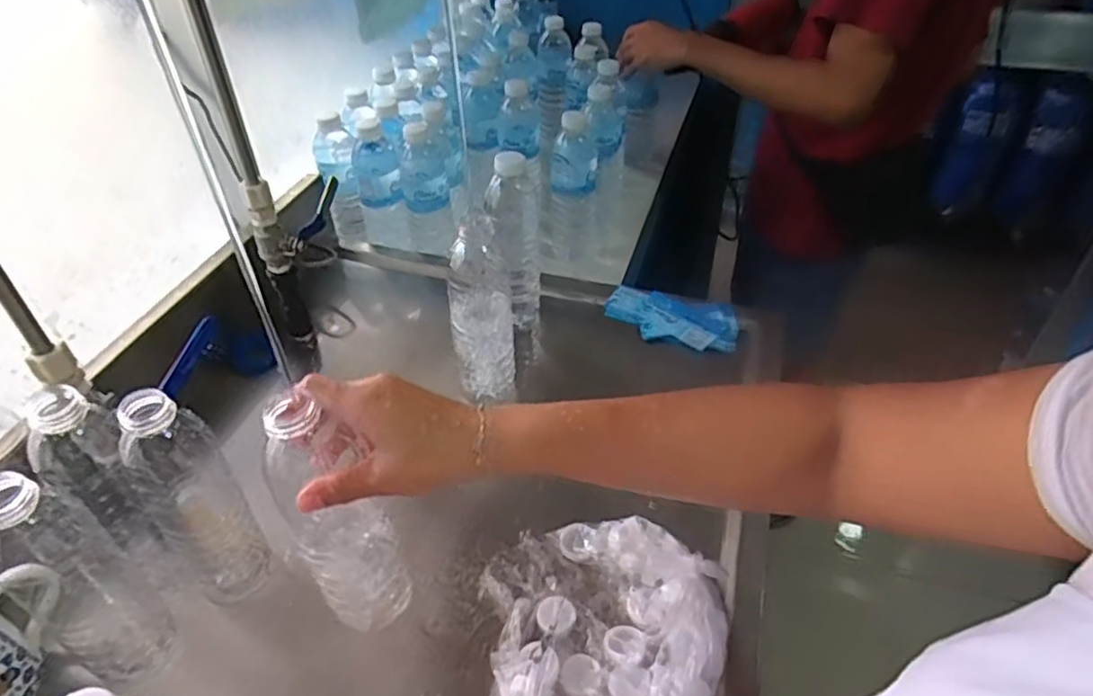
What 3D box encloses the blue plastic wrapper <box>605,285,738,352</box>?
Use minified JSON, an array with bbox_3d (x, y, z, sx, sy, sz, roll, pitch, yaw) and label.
[{"bbox_3d":[0.148,-0.033,0.806,0.156,0.025,0.073,13,44,14],"label":"blue plastic wrapper"}]

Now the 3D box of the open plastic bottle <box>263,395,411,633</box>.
[{"bbox_3d":[-0.148,0.116,0.470,0.056,0.203,0.062,-32,47,-28],"label":"open plastic bottle"}]

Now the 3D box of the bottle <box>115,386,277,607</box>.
[{"bbox_3d":[-0.272,0.112,0.516,0.066,0.209,0.065,-29,49,-27],"label":"bottle"}]

